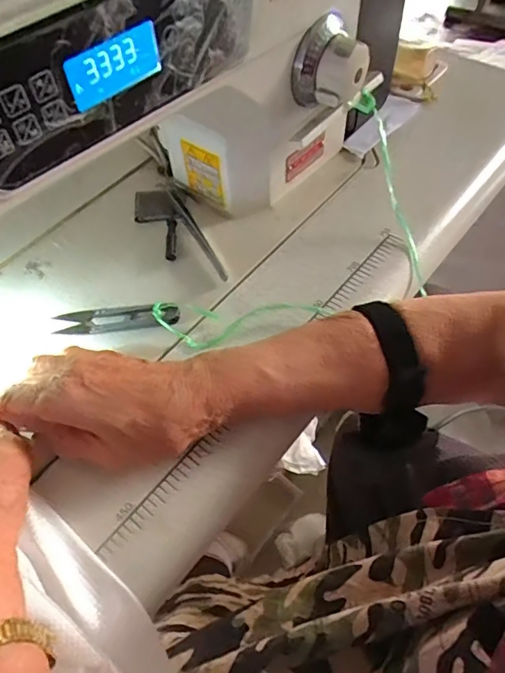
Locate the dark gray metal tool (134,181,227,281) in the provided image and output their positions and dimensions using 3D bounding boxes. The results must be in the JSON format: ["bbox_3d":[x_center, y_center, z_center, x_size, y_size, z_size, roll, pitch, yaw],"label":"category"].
[{"bbox_3d":[-0.068,-0.090,0.428,0.050,0.015,0.122,-20,56,-9],"label":"dark gray metal tool"}]

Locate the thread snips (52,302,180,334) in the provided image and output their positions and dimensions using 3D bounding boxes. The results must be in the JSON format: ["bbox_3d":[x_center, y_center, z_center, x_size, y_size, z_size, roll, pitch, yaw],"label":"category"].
[{"bbox_3d":[-0.105,-0.014,0.380,0.095,0.011,0.023,-3,55,2],"label":"thread snips"}]

